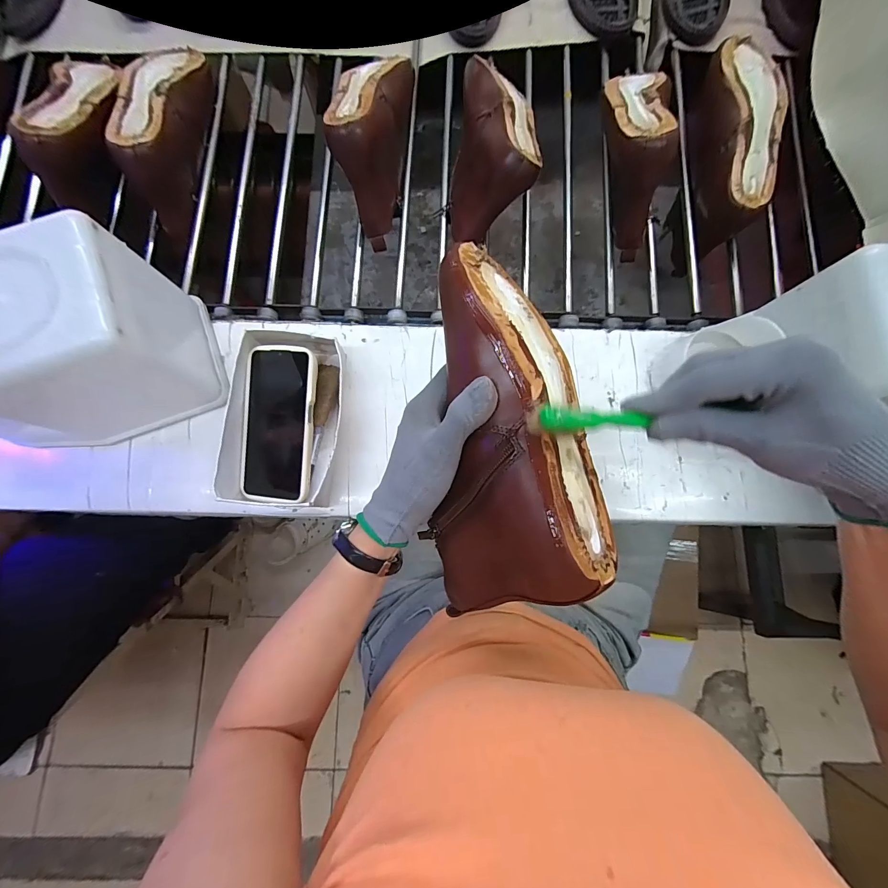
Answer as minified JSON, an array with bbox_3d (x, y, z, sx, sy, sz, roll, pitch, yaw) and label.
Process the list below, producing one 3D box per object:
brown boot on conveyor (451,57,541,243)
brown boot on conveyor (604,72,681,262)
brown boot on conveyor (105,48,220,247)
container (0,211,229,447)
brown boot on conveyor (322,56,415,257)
[{"bbox_3d":[0.067,-0.388,0.489,0.104,0.112,0.249,6,82,0],"label":"brown boot on conveyor"},{"bbox_3d":[0.238,-0.371,0.479,0.081,0.126,0.233,7,82,1],"label":"brown boot on conveyor"},{"bbox_3d":[-0.371,-0.423,0.496,0.080,0.097,0.271,5,82,0],"label":"brown boot on conveyor"},{"bbox_3d":[-0.335,-0.101,0.371,0.137,0.170,0.126,-20,82,-3],"label":"container"},{"bbox_3d":[-0.095,-0.403,0.487,0.078,0.116,0.254,5,82,0],"label":"brown boot on conveyor"}]

